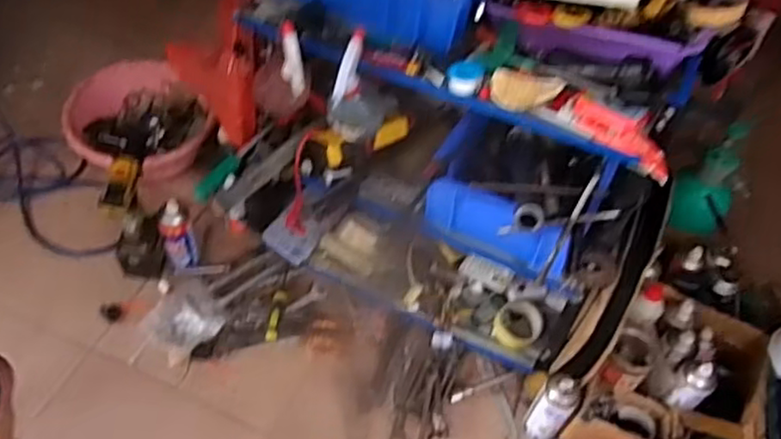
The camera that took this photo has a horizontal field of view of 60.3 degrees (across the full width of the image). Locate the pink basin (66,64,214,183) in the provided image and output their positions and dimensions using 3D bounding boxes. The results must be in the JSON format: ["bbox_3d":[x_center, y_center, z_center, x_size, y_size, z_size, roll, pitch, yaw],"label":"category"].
[{"bbox_3d":[-0.588,-0.220,1.605,0.325,0.121,0.359,-23,58,-22],"label":"pink basin"}]

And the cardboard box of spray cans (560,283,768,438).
[{"bbox_3d":[0.532,0.335,1.288,0.313,0.195,0.361,25,54,13],"label":"cardboard box of spray cans"}]

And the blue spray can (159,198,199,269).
[{"bbox_3d":[-0.437,0.036,1.385,0.058,0.174,0.058,3,52,-4],"label":"blue spray can"}]

